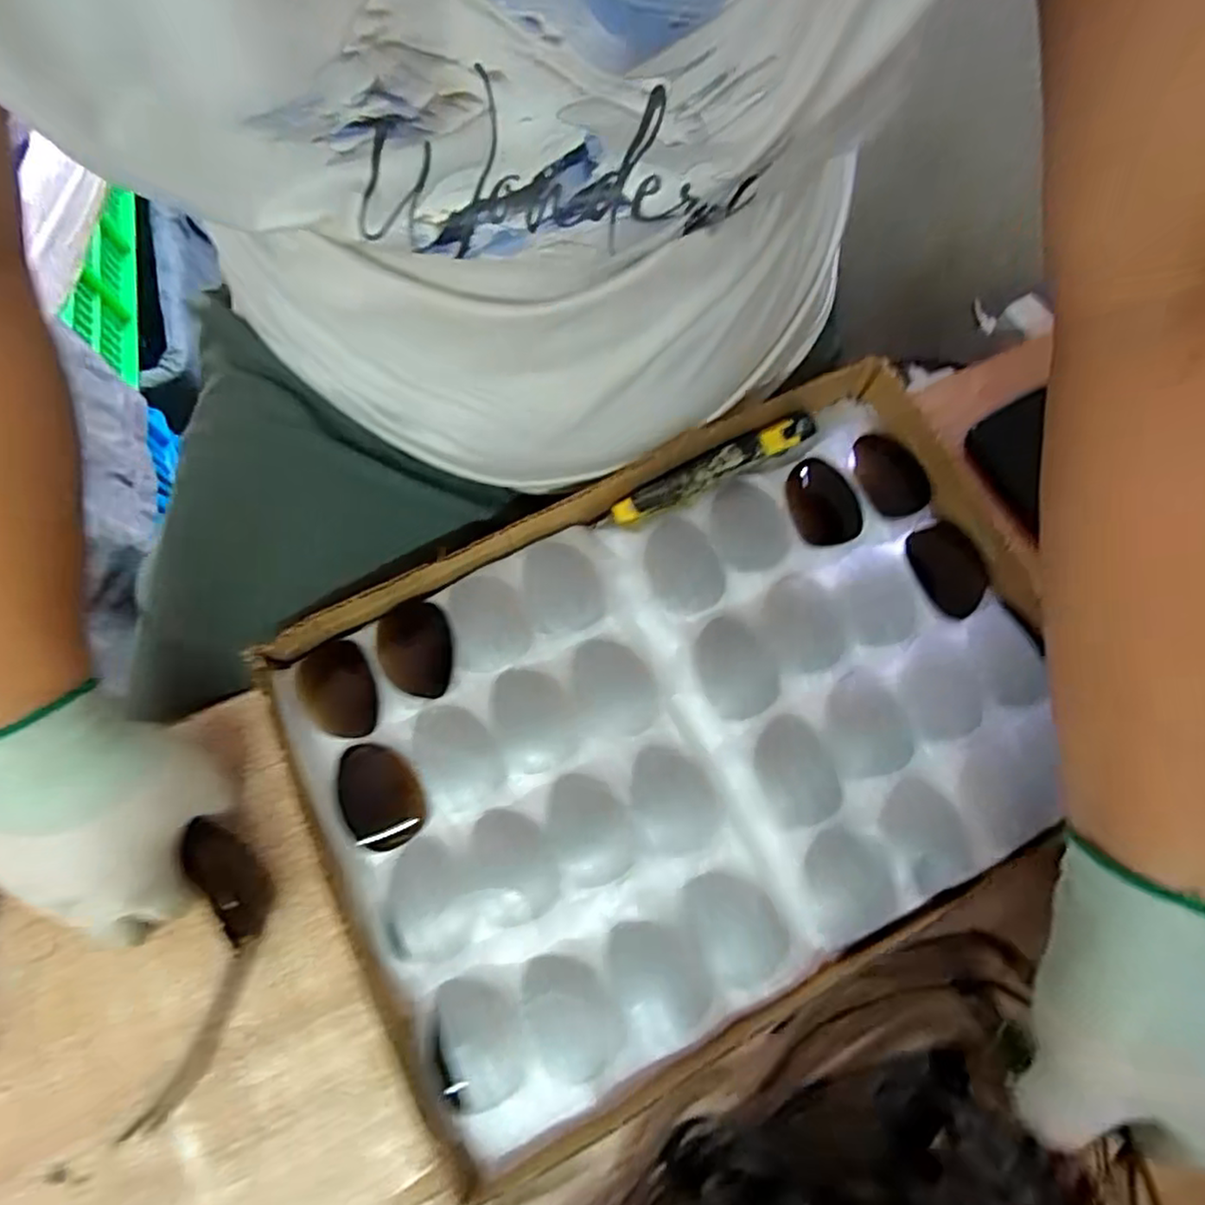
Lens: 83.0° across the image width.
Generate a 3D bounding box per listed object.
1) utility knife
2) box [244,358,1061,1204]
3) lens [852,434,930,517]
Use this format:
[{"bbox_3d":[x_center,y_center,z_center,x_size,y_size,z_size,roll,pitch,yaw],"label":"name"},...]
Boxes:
[{"bbox_3d":[0.071,-0.084,0.428,0.137,0.024,0.017,-25,80,-6],"label":"utility knife"},{"bbox_3d":[0.052,0.064,0.398,0.435,0.037,0.301,-29,80,-6],"label":"box"},{"bbox_3d":[0.194,-0.086,0.464,0.005,0.044,0.061,-22,84,-30],"label":"lens"}]

